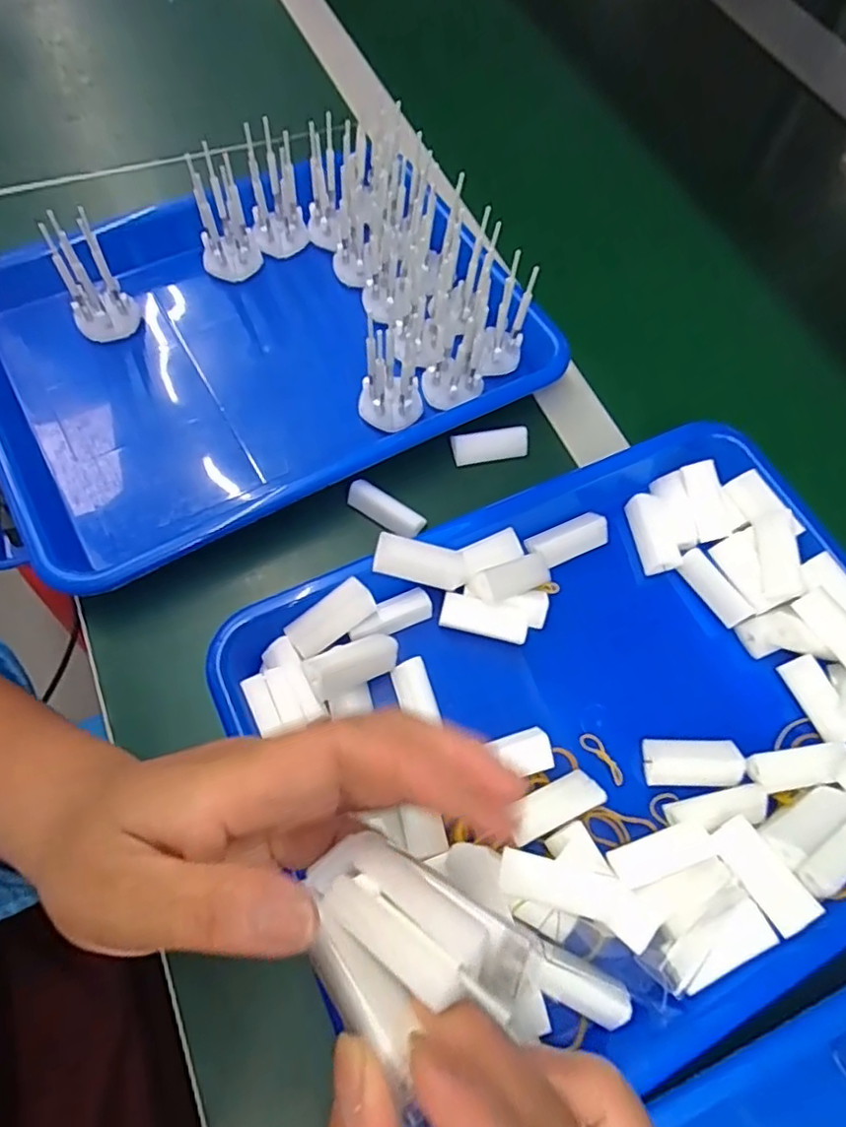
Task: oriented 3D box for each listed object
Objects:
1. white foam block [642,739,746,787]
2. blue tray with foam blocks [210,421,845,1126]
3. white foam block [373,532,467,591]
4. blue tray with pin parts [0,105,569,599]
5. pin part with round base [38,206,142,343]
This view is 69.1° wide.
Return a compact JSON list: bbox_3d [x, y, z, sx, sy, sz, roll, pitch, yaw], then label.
[{"bbox_3d":[0.134,0.100,0.307,0.046,0.013,0.022,2,66,-3],"label":"white foam block"},{"bbox_3d":[0.089,0.079,0.306,0.325,0.043,0.248,-23,69,-13],"label":"blue tray with foam blocks"},{"bbox_3d":[-0.001,-0.001,0.318,0.049,0.011,0.019,15,63,-14],"label":"white foam block"},{"bbox_3d":[-0.105,-0.146,0.375,0.325,0.076,0.235,-27,70,-15],"label":"blue tray with pin parts"},{"bbox_3d":[-0.201,-0.171,0.371,0.036,0.074,0.028,-26,68,-15],"label":"pin part with round base"}]

